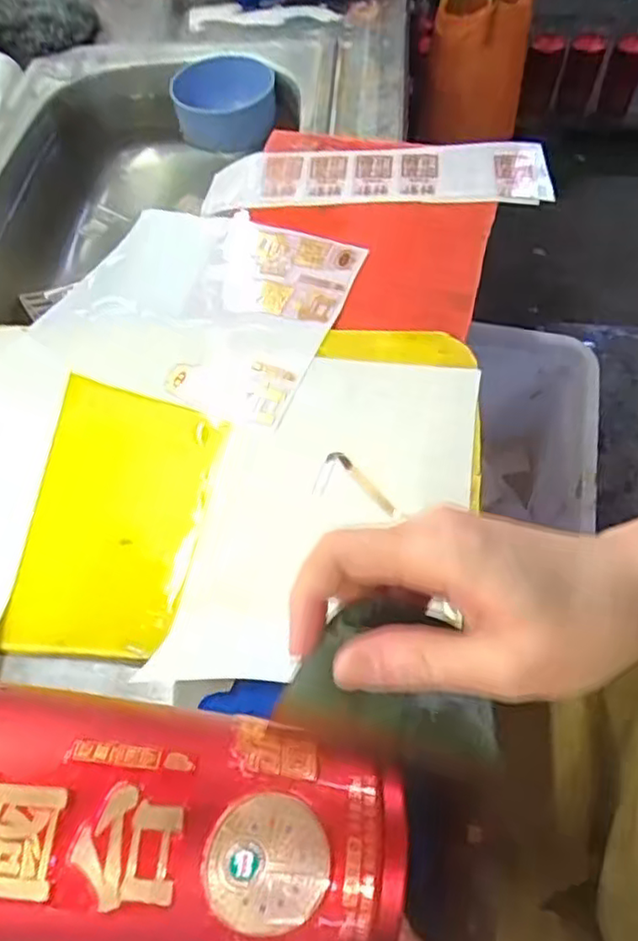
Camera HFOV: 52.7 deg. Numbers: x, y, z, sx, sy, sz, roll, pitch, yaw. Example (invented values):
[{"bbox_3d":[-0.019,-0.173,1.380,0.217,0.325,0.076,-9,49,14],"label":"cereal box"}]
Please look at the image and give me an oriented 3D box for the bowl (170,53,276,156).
[{"bbox_3d":[-0.098,-0.410,0.718,0.108,0.060,0.113,4,58,4],"label":"bowl"}]

